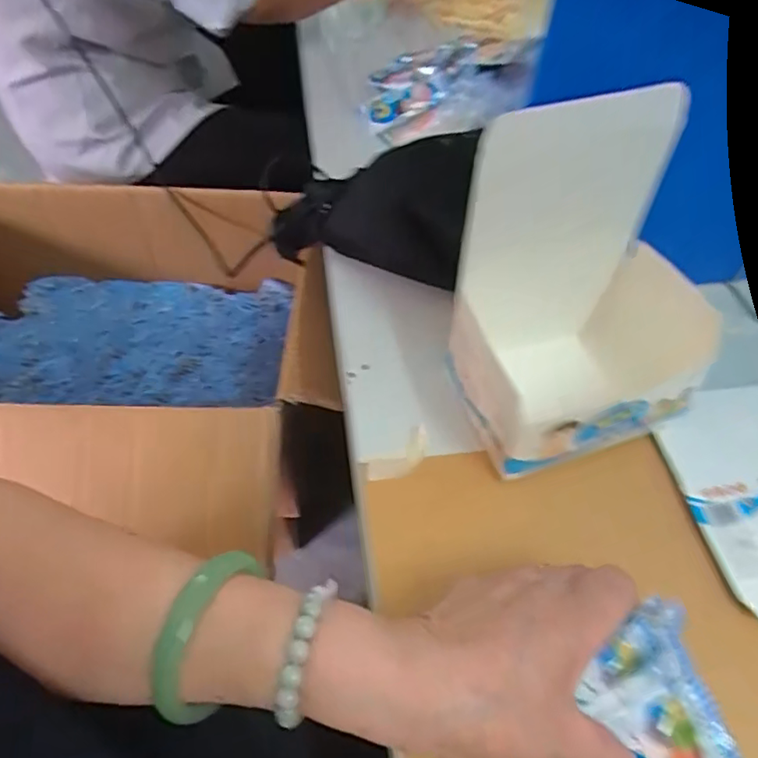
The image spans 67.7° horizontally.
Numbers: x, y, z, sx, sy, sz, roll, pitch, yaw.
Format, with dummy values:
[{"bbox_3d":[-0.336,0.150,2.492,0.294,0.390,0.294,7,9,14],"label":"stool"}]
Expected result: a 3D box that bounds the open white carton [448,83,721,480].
[{"bbox_3d":[0.131,-0.052,0.351,0.149,0.187,0.127,-13,54,-12],"label":"open white carton"}]

